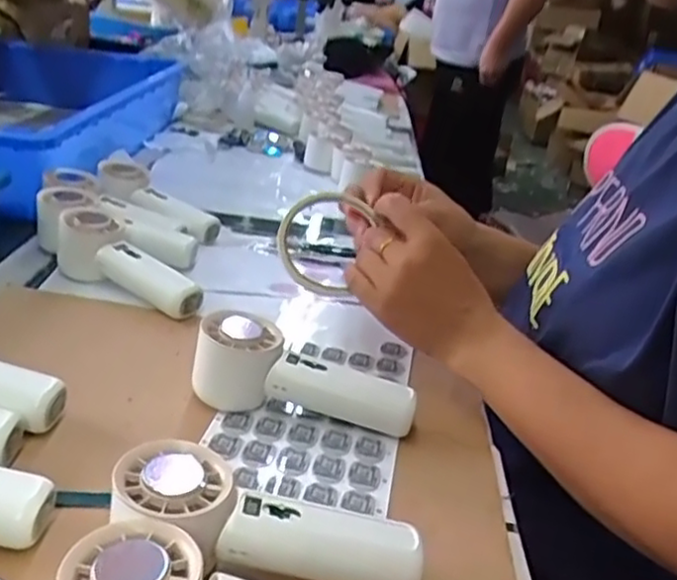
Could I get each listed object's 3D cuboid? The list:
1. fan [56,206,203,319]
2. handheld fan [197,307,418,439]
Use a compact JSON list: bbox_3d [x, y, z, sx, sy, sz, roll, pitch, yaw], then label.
[{"bbox_3d":[-0.190,-0.019,0.638,0.159,0.051,0.043,29,31,18],"label":"fan"},{"bbox_3d":[-0.024,0.061,0.500,0.156,0.063,0.054,18,24,-4],"label":"handheld fan"}]

